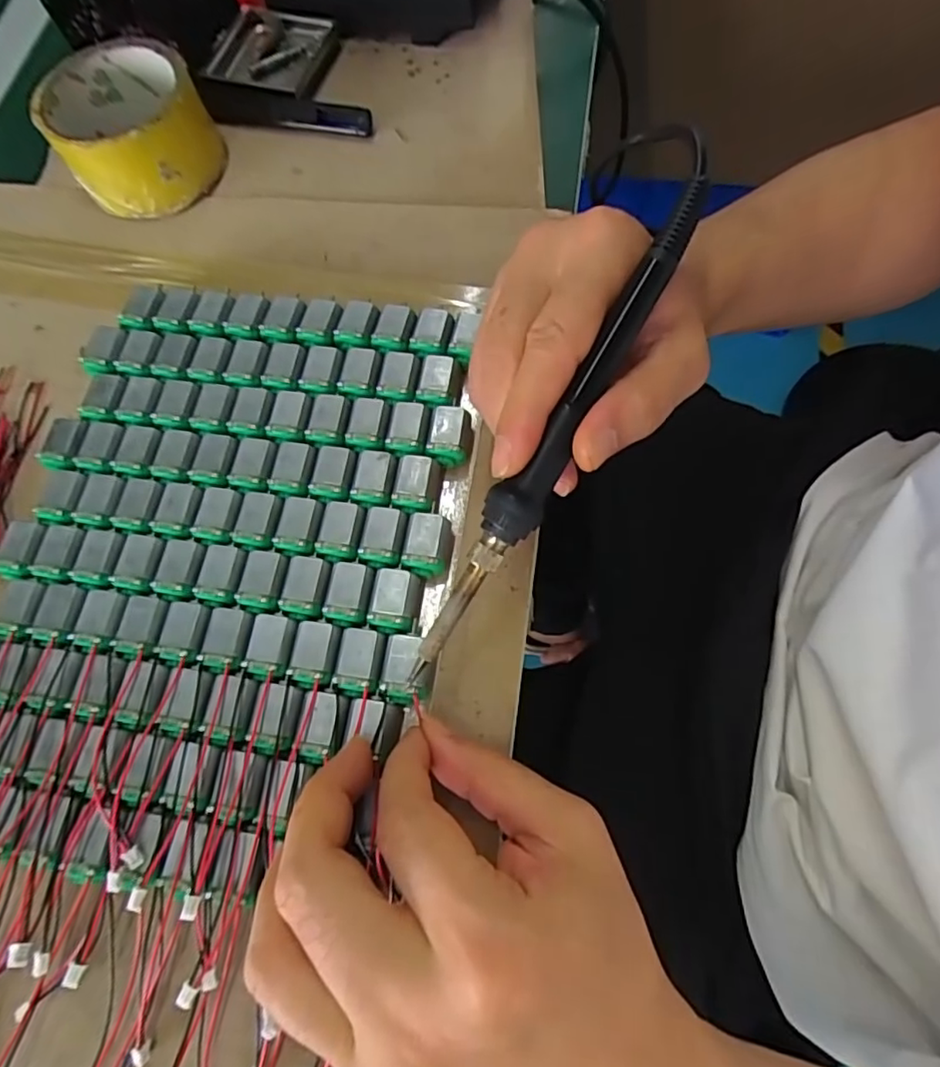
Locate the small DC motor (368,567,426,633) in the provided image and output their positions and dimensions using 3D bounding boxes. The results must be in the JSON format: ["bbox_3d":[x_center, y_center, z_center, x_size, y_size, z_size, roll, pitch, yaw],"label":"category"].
[{"bbox_3d":[-0.032,0.029,0.254,0.020,0.010,0.027,7,71,5],"label":"small DC motor"}]

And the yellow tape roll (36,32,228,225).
[{"bbox_3d":[-0.193,-0.232,0.342,0.084,0.047,0.085,-1,70,2],"label":"yellow tape roll"}]

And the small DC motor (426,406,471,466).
[{"bbox_3d":[-0.010,-0.044,0.280,0.018,0.014,0.028,6,71,5],"label":"small DC motor"}]

